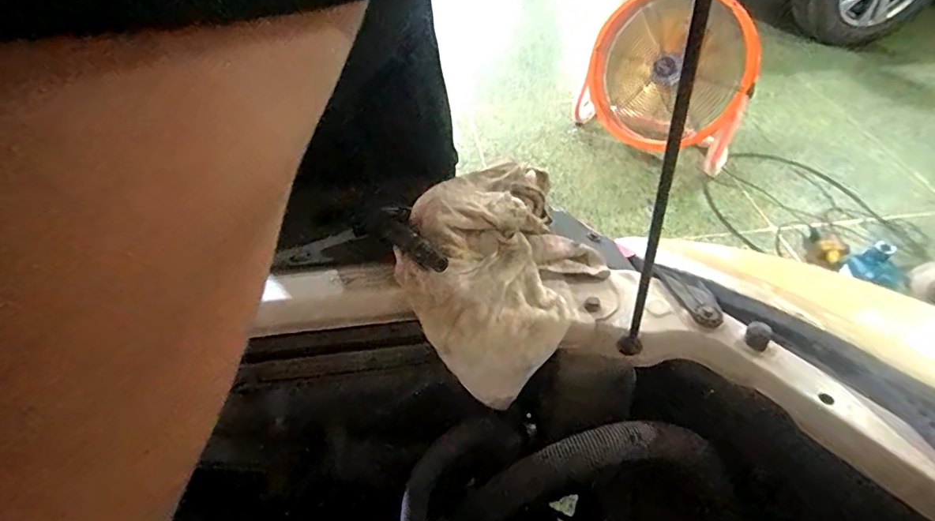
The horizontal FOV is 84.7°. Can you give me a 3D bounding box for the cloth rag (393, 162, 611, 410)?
[{"bbox_3d":[0.037,0.000,0.577,0.213,0.120,0.256,28,53,23],"label":"cloth rag"}]

